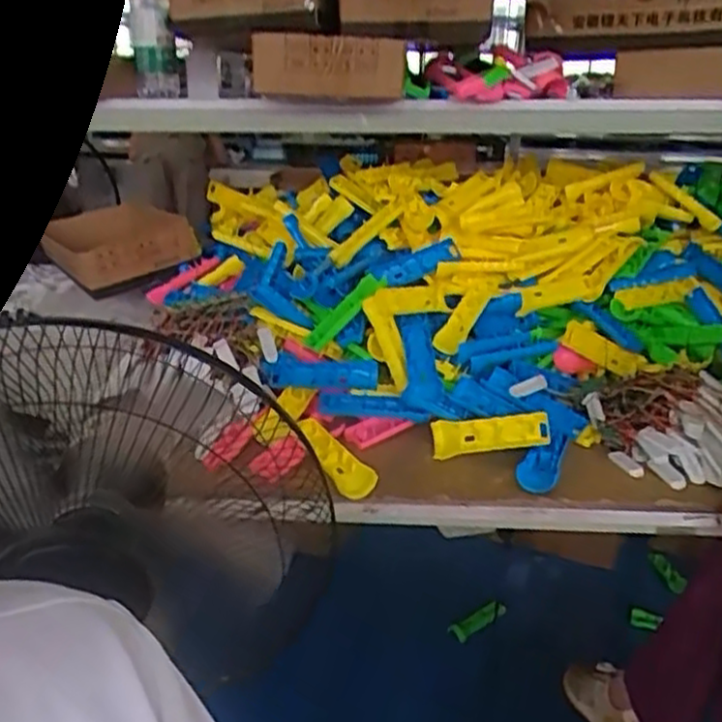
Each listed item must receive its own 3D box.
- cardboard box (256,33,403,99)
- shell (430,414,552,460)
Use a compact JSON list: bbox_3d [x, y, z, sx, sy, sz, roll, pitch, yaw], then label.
[{"bbox_3d":[-0.048,-0.420,1.083,0.202,0.081,0.088,5,20,11],"label":"cardboard box"},{"bbox_3d":[0.174,0.101,1.037,0.157,0.044,0.024,-8,16,20],"label":"shell"}]

